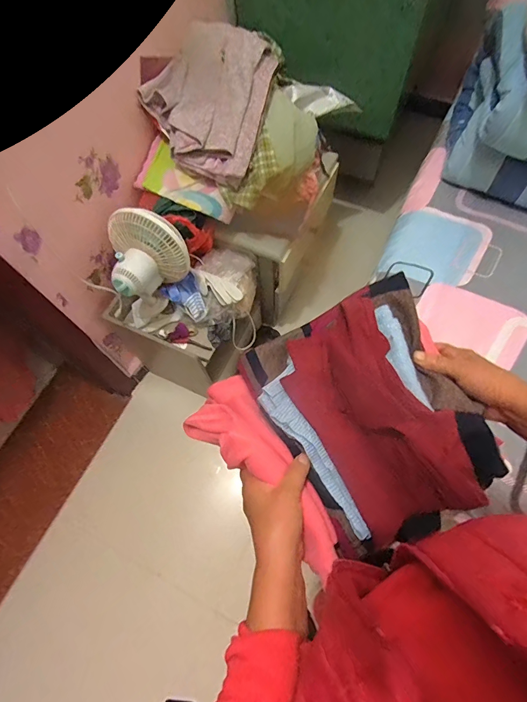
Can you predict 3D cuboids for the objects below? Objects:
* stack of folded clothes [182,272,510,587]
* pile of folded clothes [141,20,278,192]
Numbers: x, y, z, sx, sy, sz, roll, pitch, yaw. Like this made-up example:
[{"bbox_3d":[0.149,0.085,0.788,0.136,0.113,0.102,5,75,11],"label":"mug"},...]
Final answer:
[{"bbox_3d":[0.093,0.080,0.432,0.286,0.076,0.268,-29,69,-9],"label":"stack of folded clothes"},{"bbox_3d":[-0.135,-0.618,0.915,0.285,0.075,0.362,17,94,-1],"label":"pile of folded clothes"}]

